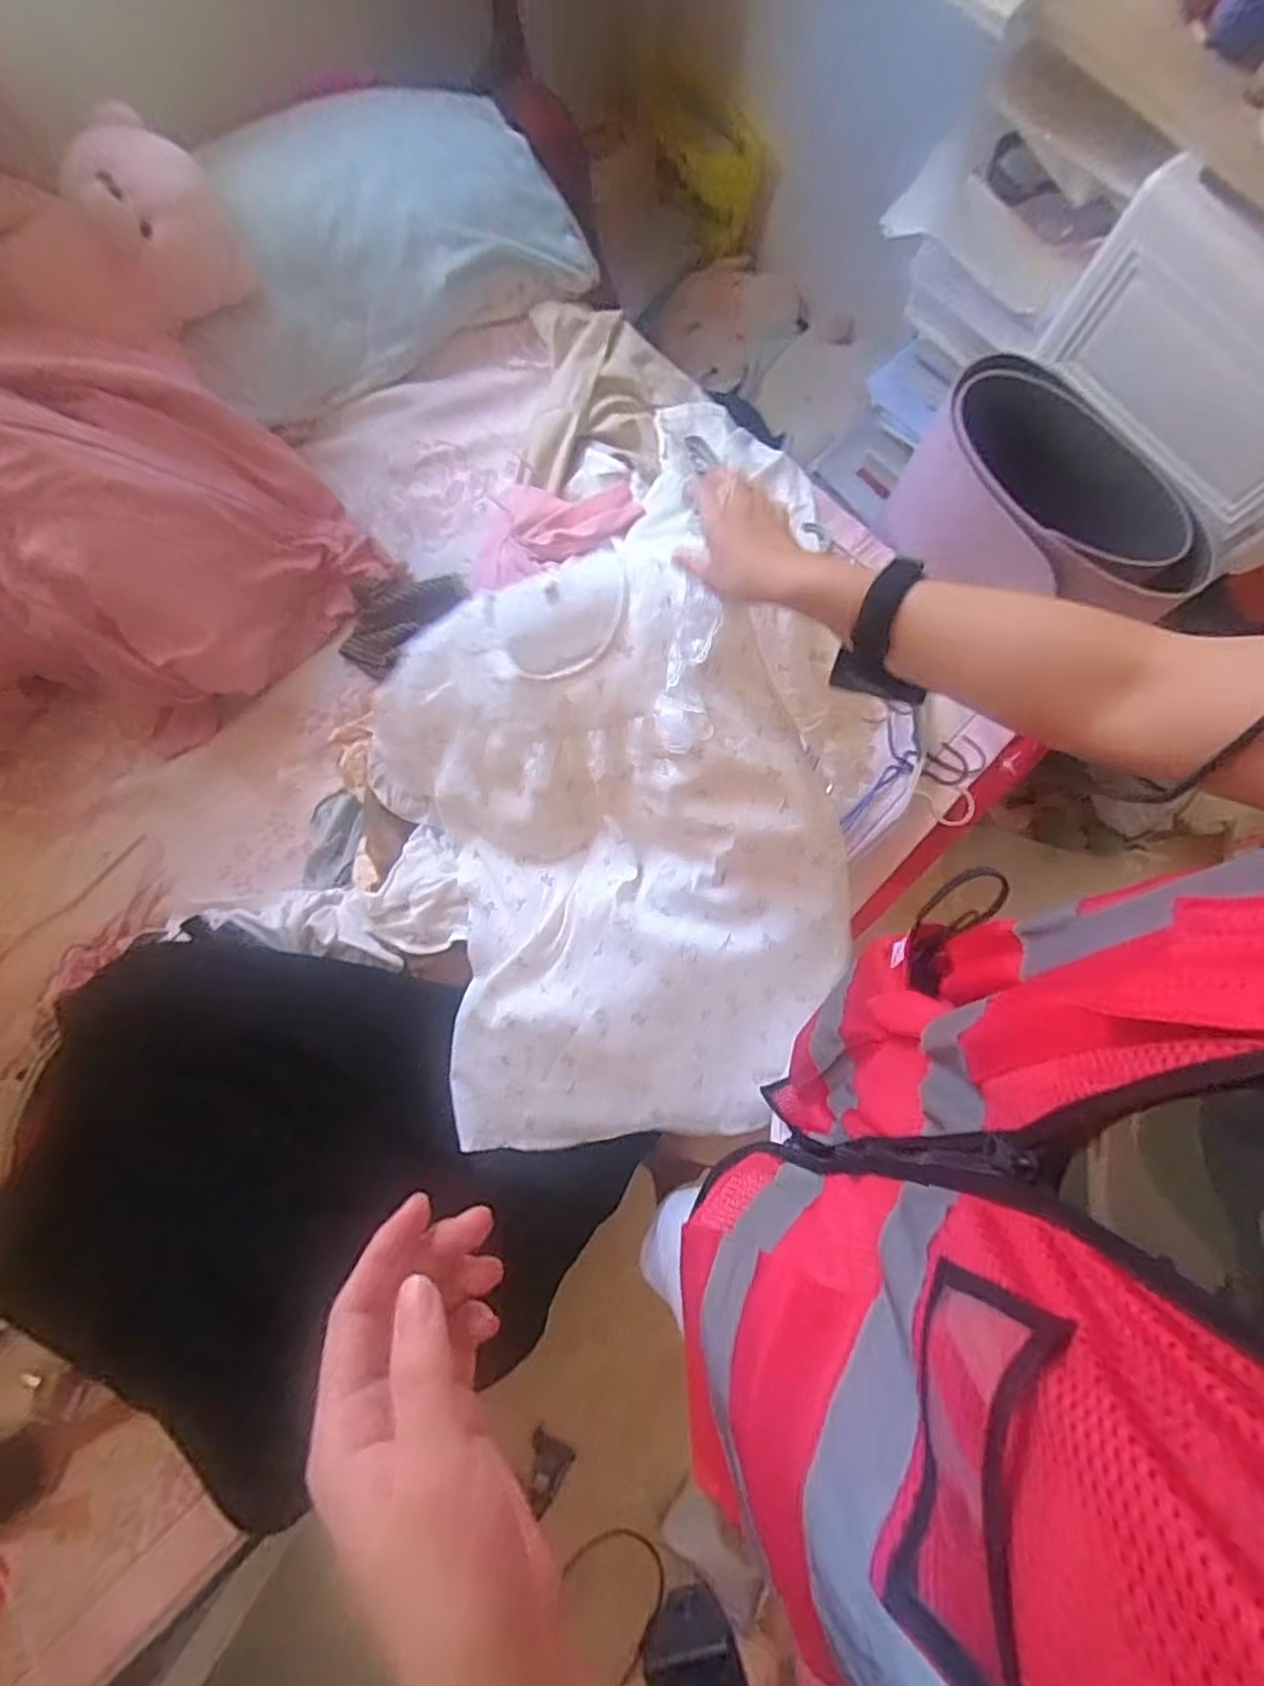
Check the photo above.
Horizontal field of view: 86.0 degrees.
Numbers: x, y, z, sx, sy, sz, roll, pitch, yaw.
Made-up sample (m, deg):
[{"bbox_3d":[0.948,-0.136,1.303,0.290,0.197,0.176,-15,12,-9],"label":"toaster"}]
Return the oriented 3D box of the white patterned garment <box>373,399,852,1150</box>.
[{"bbox_3d":[-0.026,0.017,0.744,0.472,0.228,0.601,-19,80,-4],"label":"white patterned garment"}]

